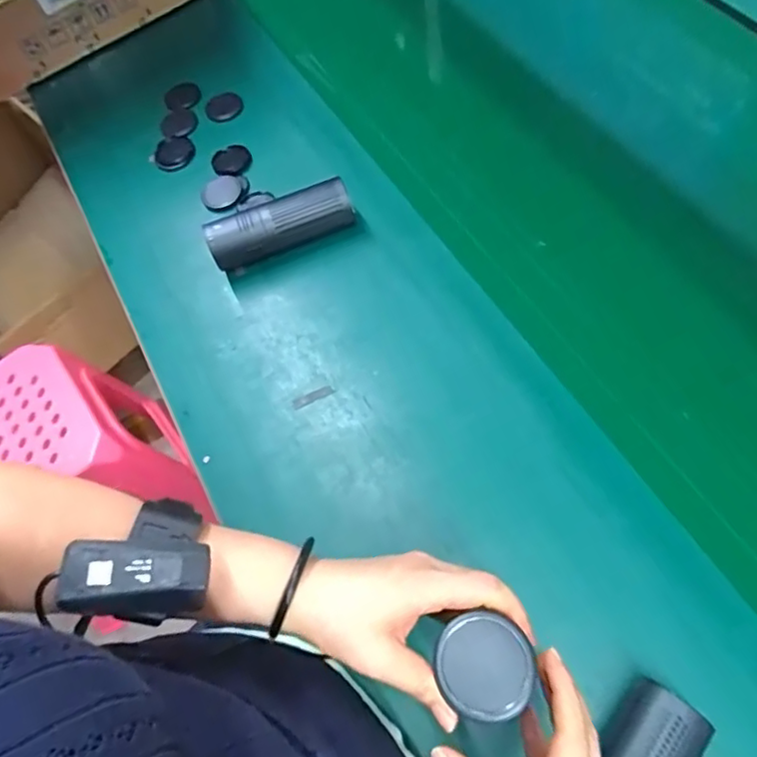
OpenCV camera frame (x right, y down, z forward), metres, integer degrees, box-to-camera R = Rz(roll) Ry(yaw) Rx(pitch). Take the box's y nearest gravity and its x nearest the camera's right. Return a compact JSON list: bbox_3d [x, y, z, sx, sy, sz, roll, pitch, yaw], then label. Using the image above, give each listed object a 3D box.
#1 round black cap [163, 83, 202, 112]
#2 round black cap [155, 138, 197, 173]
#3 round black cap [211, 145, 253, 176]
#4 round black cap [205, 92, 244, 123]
[{"bbox_3d":[-0.276,-0.397,0.834,0.051,0.007,0.054,-24,63,-3],"label":"round black cap"},{"bbox_3d":[-0.268,-0.297,0.781,0.048,0.008,0.056,-4,64,7],"label":"round black cap"},{"bbox_3d":[-0.189,-0.280,0.765,0.049,0.008,0.061,-26,63,-4],"label":"round black cap"},{"bbox_3d":[-0.211,-0.371,0.809,0.051,0.014,0.051,-4,64,7],"label":"round black cap"}]

